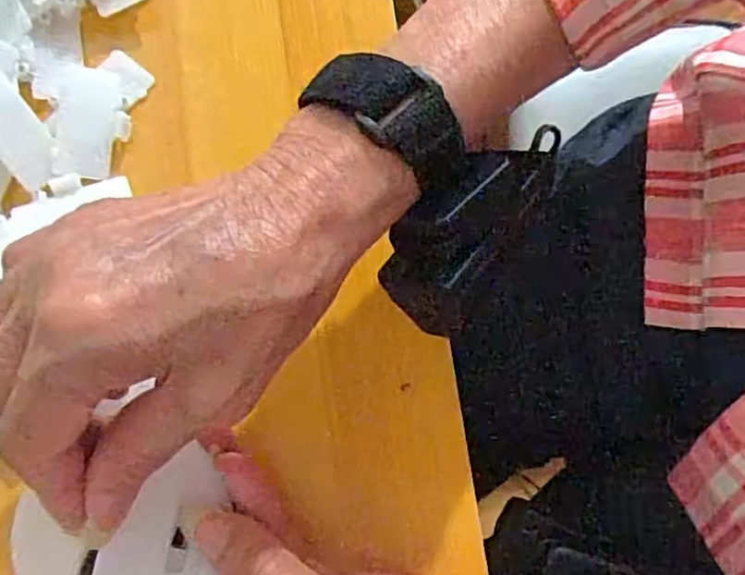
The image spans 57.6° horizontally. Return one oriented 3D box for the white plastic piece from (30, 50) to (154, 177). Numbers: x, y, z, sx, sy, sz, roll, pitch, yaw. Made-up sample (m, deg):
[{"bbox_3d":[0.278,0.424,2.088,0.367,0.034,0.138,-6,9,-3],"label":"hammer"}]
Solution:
[{"bbox_3d":[-0.121,-0.075,0.294,0.047,0.004,0.055,-8,78,-6],"label":"white plastic piece"}]

